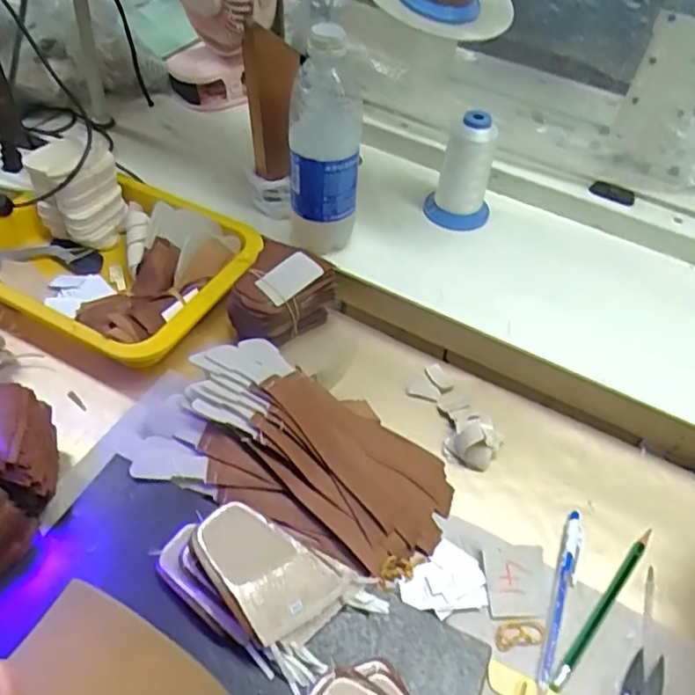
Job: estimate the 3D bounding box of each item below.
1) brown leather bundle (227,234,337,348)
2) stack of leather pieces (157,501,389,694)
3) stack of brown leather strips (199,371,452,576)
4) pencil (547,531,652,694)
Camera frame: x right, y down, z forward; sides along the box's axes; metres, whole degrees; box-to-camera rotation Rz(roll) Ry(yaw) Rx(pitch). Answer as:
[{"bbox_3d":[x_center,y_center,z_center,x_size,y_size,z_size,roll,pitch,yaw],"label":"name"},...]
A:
[{"bbox_3d":[-0.070,-0.046,0.562,0.096,0.072,0.072,-34,60,-28],"label":"brown leather bundle"},{"bbox_3d":[-0.053,0.145,0.384,0.134,0.060,0.078,30,54,19],"label":"stack of leather pieces"},{"bbox_3d":[-0.012,0.085,0.469,0.188,0.047,0.125,21,52,13],"label":"stack of brown leather strips"},{"bbox_3d":[0.181,0.180,0.427,0.008,0.004,0.145,36,58,25],"label":"pencil"}]

